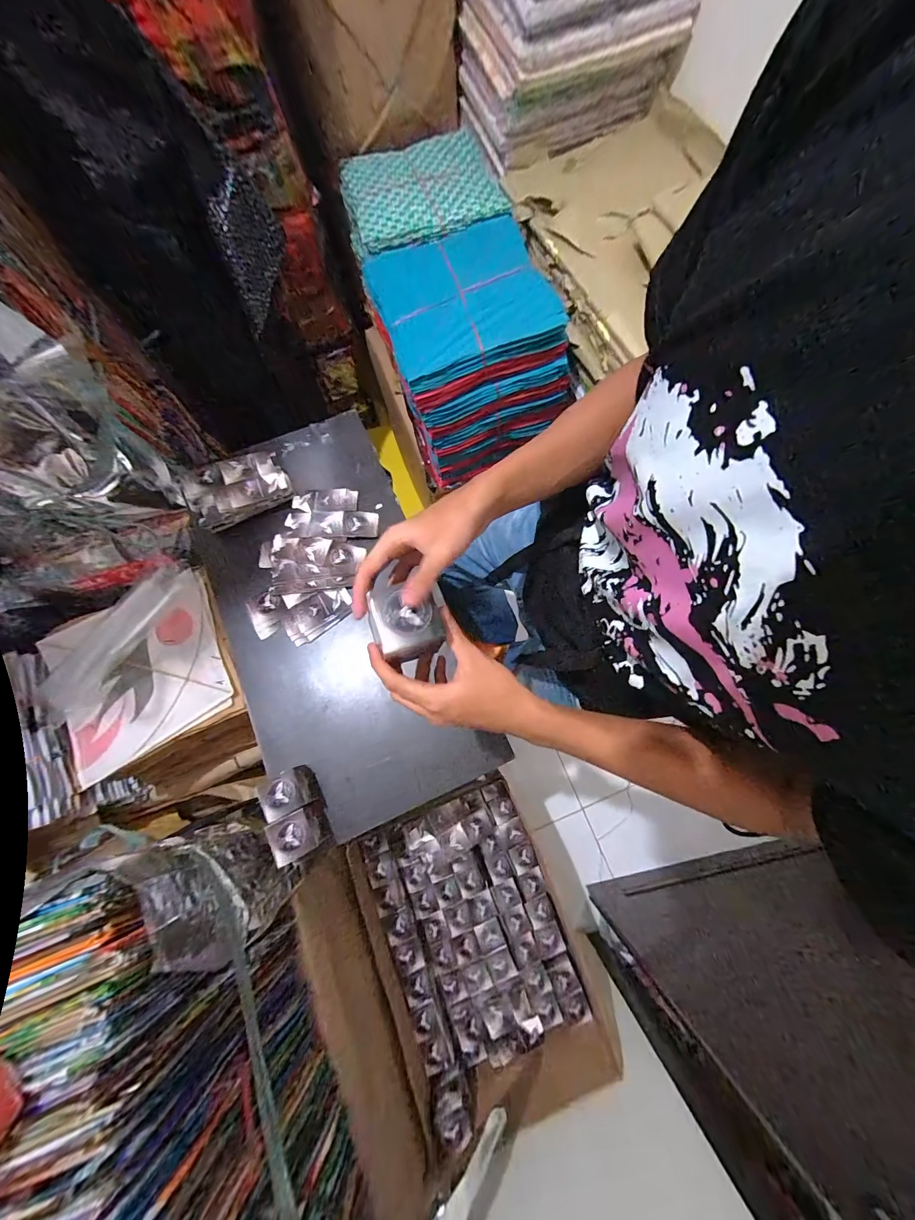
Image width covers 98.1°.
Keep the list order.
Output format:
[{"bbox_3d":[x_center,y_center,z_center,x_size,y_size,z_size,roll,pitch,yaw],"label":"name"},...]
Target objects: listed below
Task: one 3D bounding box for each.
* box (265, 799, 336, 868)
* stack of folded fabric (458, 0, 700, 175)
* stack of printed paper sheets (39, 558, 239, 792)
[{"bbox_3d":[-0.238,0.337,0.600,0.073,0.042,0.067,-21,75,-5],"label":"box"},{"bbox_3d":[0.257,-1.330,0.861,0.427,0.326,0.294,-18,75,-5],"label":"stack of folded fabric"},{"bbox_3d":[-0.667,0.119,0.837,0.357,0.038,0.339,-31,76,-8],"label":"stack of printed paper sheets"}]

